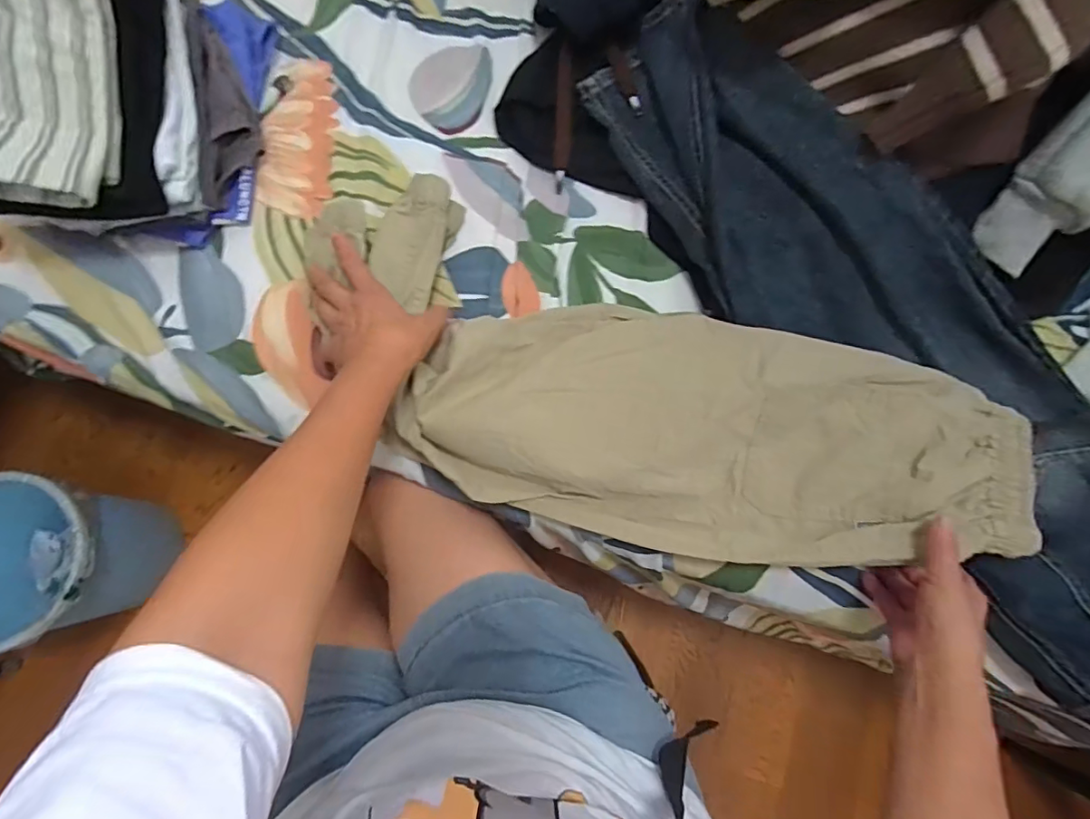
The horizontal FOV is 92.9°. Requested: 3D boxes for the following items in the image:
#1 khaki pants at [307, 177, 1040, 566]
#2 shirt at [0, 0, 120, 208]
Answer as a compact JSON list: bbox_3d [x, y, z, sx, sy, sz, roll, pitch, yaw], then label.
[{"bbox_3d":[0.098,-0.006,0.495,0.649,0.078,0.247,16,78,1],"label":"khaki pants"},{"bbox_3d":[-0.442,-0.282,0.435,0.128,0.053,0.218,-2,77,-2],"label":"shirt"}]

